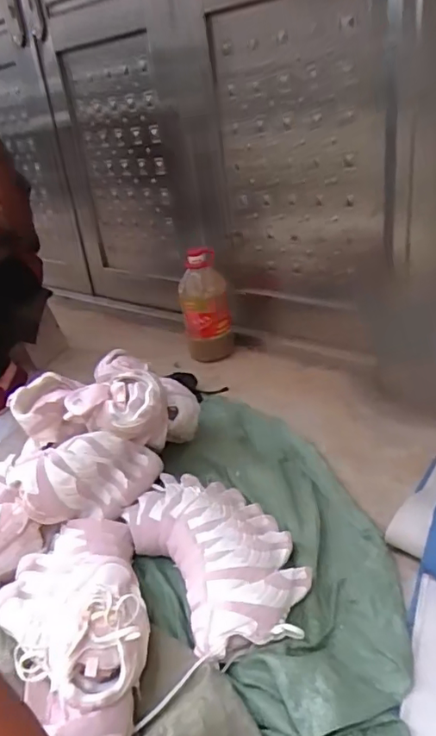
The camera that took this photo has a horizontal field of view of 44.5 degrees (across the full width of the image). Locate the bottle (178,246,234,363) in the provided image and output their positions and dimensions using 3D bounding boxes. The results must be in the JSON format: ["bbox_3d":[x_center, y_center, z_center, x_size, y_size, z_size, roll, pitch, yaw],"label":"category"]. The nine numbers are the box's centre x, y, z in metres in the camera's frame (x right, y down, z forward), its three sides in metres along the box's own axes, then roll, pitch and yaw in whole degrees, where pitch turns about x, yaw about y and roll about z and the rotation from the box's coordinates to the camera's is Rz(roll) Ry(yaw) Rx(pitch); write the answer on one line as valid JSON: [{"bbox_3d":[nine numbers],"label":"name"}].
[{"bbox_3d":[-0.035,-0.172,1.642,0.145,0.342,0.159,-10,27,-4],"label":"bottle"}]

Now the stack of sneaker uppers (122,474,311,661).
[{"bbox_3d":[-0.005,0.320,0.960,0.236,0.096,0.425,-20,30,-23],"label":"stack of sneaker uppers"}]

